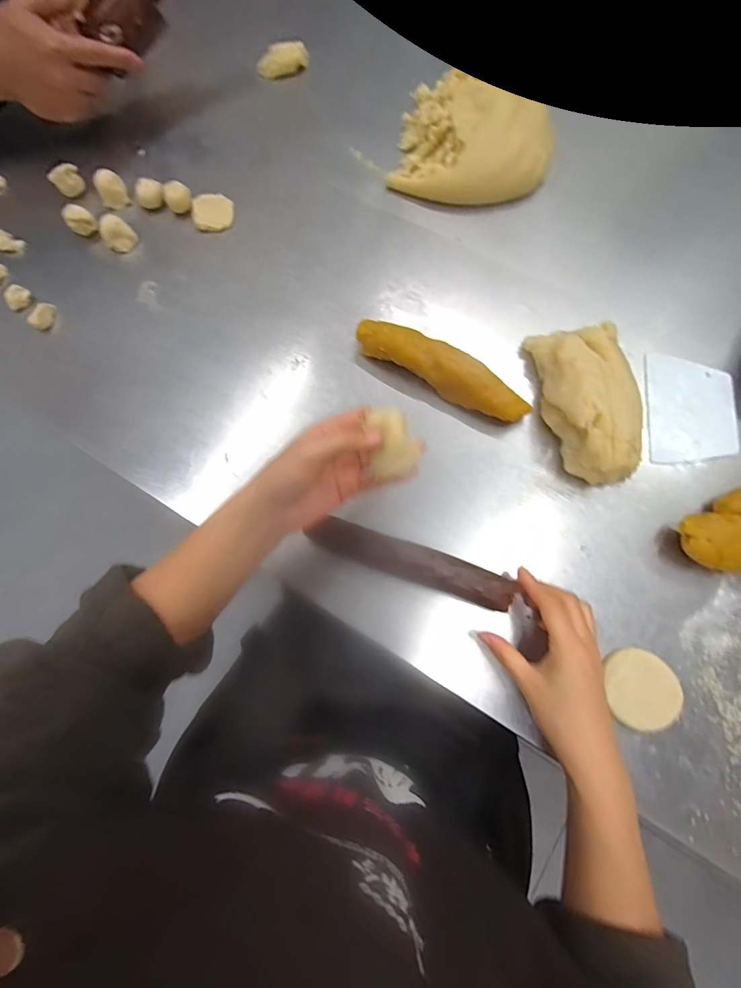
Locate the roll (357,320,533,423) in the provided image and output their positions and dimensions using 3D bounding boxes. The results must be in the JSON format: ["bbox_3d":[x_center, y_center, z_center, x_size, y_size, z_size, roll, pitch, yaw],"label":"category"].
[{"bbox_3d":[0.071,-0.127,0.436,0.190,0.044,0.038,29,78,9],"label":"roll"}]

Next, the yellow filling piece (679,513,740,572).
[{"bbox_3d":[0.338,0.046,0.379,0.117,0.046,0.051,3,75,2],"label":"yellow filling piece"}]

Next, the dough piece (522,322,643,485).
[{"bbox_3d":[0.223,-0.096,0.417,0.091,0.051,0.164,-14,75,-2],"label":"dough piece"}]

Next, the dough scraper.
[{"bbox_3d":[0.336,-0.090,0.437,0.086,0.008,0.120,6,75,3],"label":"dough scraper"}]

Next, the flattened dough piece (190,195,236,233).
[{"bbox_3d":[-0.195,-0.349,0.517,0.051,0.009,0.054,-18,75,-3],"label":"flattened dough piece"}]

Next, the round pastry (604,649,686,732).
[{"bbox_3d":[0.238,0.171,0.364,0.062,0.018,0.063,0,75,1],"label":"round pastry"}]

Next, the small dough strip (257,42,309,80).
[{"bbox_3d":[-0.121,-0.601,0.577,0.072,0.023,0.025,-23,76,-5],"label":"small dough strip"}]

